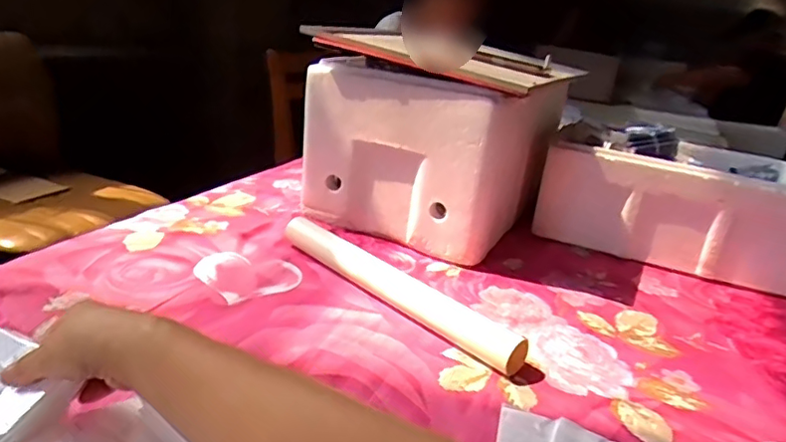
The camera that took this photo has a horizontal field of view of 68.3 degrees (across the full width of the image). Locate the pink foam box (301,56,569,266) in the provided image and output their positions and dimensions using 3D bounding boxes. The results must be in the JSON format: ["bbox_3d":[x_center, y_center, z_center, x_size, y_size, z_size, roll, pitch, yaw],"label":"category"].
[{"bbox_3d":[0.043,-0.096,0.855,0.317,0.251,0.173,17,24,23],"label":"pink foam box"}]

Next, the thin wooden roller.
[{"bbox_3d":[-0.009,0.074,0.670,0.357,0.041,0.032,25,28,37],"label":"thin wooden roller"}]

